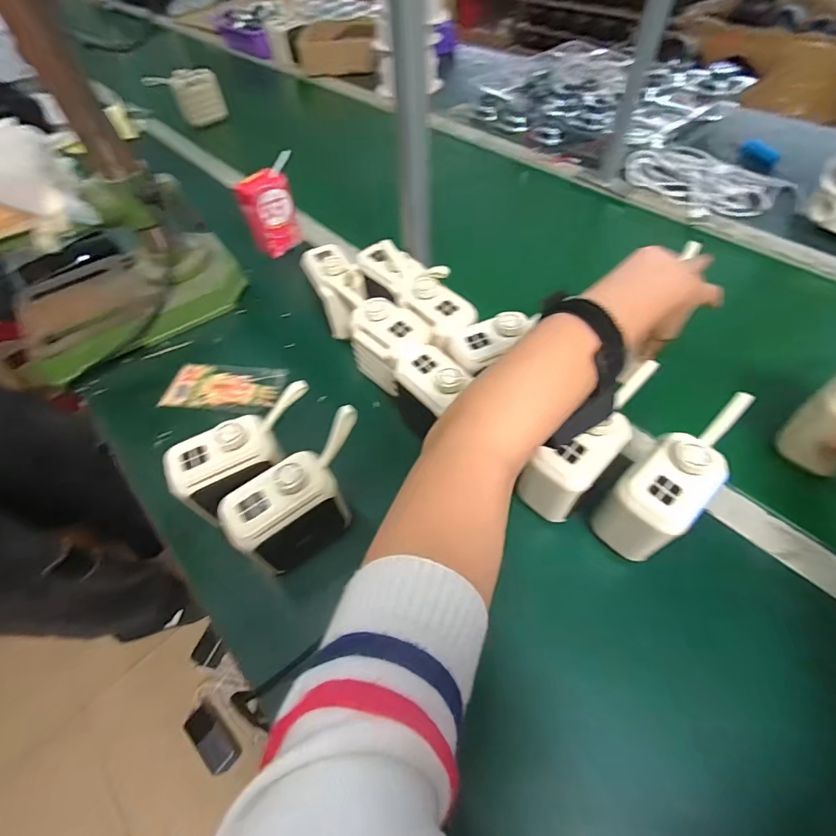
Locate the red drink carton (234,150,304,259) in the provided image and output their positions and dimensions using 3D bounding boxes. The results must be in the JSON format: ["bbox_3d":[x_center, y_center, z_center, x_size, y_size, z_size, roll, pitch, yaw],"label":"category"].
[{"bbox_3d":[-0.220,-0.316,0.631,0.089,0.123,0.029,-35,60,-20],"label":"red drink carton"}]

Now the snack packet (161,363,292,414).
[{"bbox_3d":[-0.237,-0.038,0.508,0.140,0.004,0.069,5,55,6],"label":"snack packet"}]

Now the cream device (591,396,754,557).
[{"bbox_3d":[0.218,0.059,0.356,0.142,0.105,0.060,-32,59,-19],"label":"cream device"}]

